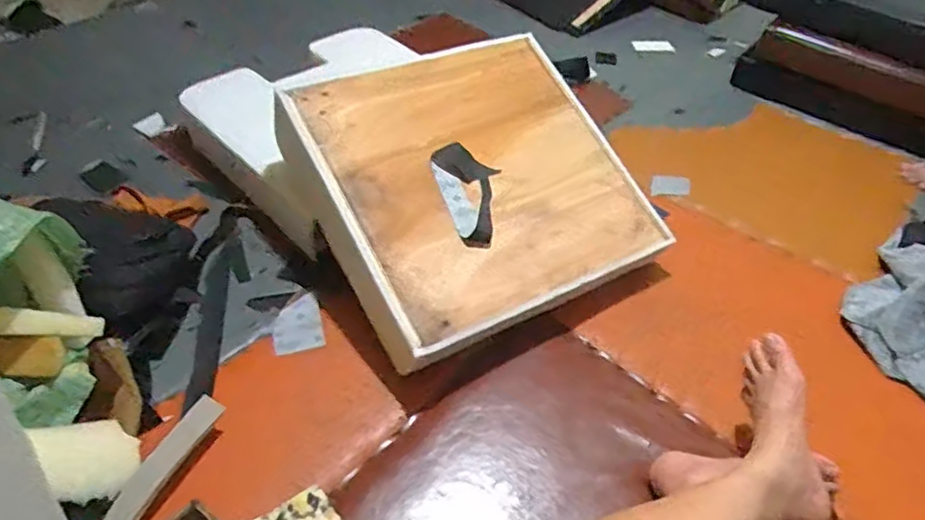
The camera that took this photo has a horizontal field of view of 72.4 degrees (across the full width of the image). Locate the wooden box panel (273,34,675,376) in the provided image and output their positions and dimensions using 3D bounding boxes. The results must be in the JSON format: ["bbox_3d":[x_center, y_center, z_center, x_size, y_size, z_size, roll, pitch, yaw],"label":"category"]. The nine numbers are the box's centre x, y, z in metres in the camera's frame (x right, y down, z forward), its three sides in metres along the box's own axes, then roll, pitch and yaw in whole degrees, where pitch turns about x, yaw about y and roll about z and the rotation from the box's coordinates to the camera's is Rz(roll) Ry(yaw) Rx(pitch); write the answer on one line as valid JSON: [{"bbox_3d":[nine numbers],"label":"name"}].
[{"bbox_3d":[0.025,-0.164,1.095,0.578,0.088,0.552,-22,72,-23],"label":"wooden box panel"}]

